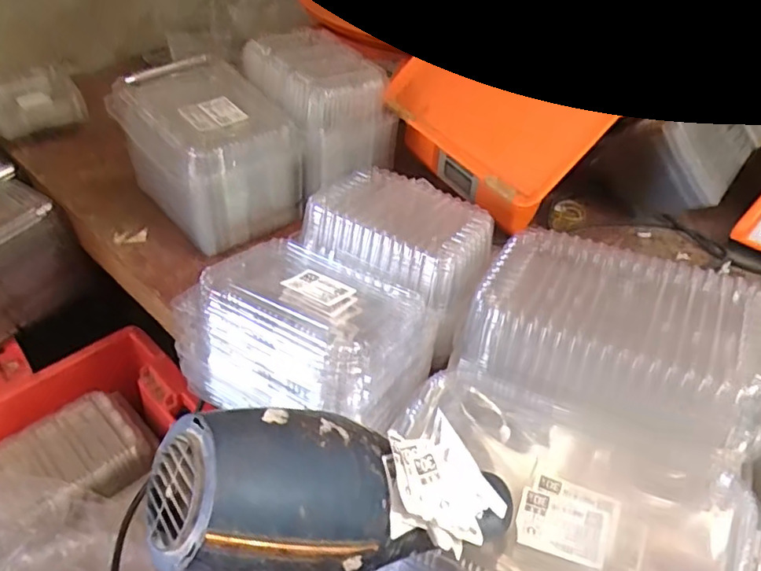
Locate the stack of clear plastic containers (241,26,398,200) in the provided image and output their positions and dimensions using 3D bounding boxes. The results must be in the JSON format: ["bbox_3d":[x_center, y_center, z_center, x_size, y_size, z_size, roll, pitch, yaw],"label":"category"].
[{"bbox_3d":[-0.092,-0.268,0.867,0.160,0.137,0.196,-23,51,-23],"label":"stack of clear plastic containers"}]

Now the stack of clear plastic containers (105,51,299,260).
[{"bbox_3d":[-0.233,-0.181,0.804,0.174,0.139,0.225,-30,54,-28],"label":"stack of clear plastic containers"}]

